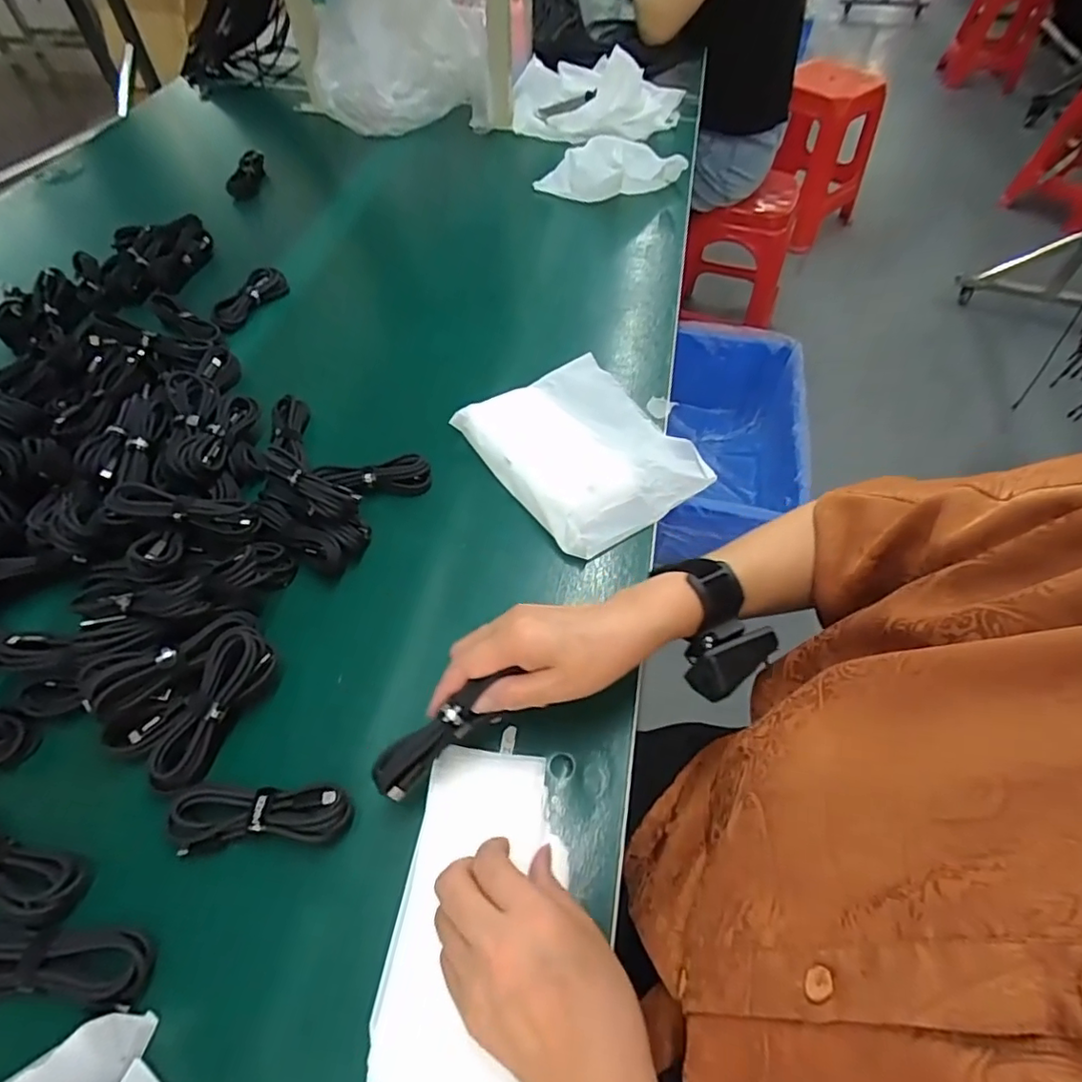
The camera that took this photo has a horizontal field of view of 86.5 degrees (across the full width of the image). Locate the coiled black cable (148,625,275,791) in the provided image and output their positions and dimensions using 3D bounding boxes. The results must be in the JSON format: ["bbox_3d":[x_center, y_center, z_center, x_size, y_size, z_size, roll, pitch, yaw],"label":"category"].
[{"bbox_3d":[-0.227,0.110,0.391,0.044,0.027,0.106,23,76,12],"label":"coiled black cable"}]

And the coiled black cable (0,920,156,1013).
[{"bbox_3d":[-0.274,0.235,0.321,0.113,0.017,0.035,3,57,3],"label":"coiled black cable"}]

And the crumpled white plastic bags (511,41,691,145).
[{"bbox_3d":[0.094,-0.748,0.958,0.265,0.113,0.166,13,58,9],"label":"crumpled white plastic bags"}]

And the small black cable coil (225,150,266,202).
[{"bbox_3d":[-0.447,-0.551,0.876,0.037,0.033,0.112,-4,57,-2],"label":"small black cable coil"}]

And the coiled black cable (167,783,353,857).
[{"bbox_3d":[-0.175,0.174,0.364,0.107,0.019,0.036,-3,57,-2],"label":"coiled black cable"}]

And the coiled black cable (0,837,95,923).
[{"bbox_3d":[-0.331,0.193,0.350,0.114,0.019,0.033,17,58,12],"label":"coiled black cable"}]

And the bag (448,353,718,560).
[{"bbox_3d":[0.039,-0.090,0.546,0.166,0.036,0.205,-31,62,-18],"label":"bag"}]

